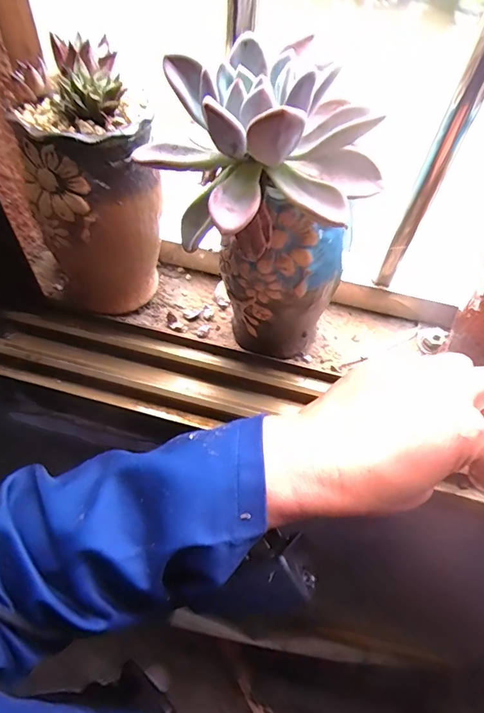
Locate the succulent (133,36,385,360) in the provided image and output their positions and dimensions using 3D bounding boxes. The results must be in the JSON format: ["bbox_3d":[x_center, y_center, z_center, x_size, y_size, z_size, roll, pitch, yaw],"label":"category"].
[{"bbox_3d":[0.010,-0.062,0.252,0.110,0.180,0.083,-8,59,-9],"label":"succulent"}]

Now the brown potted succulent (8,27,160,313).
[{"bbox_3d":[-0.091,-0.099,0.290,0.076,0.153,0.071,-6,58,-8],"label":"brown potted succulent"}]

